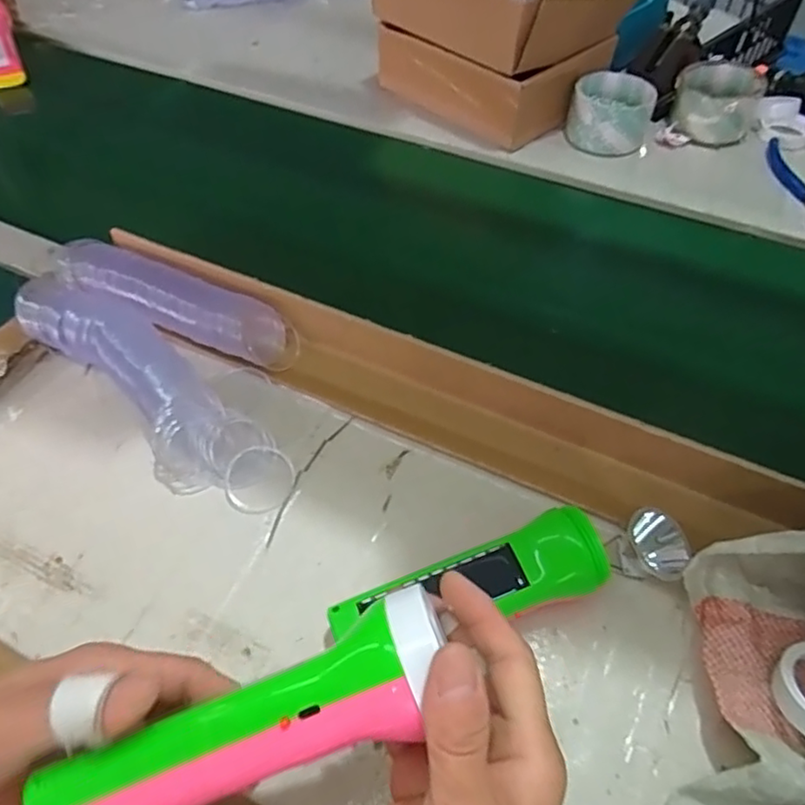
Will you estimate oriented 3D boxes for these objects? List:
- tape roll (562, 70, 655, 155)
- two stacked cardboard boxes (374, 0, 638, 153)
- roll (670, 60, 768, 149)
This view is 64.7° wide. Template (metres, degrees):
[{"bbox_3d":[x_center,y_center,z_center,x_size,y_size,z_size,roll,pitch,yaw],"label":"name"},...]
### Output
[{"bbox_3d":[0.221,-0.309,0.680,0.082,0.052,0.078,-1,54,1],"label":"tape roll"},{"bbox_3d":[0.115,-0.425,0.705,0.224,0.133,0.227,-38,61,-24],"label":"two stacked cardboard boxes"},{"bbox_3d":[0.339,-0.324,0.689,0.086,0.052,0.090,-1,54,1],"label":"roll"}]

